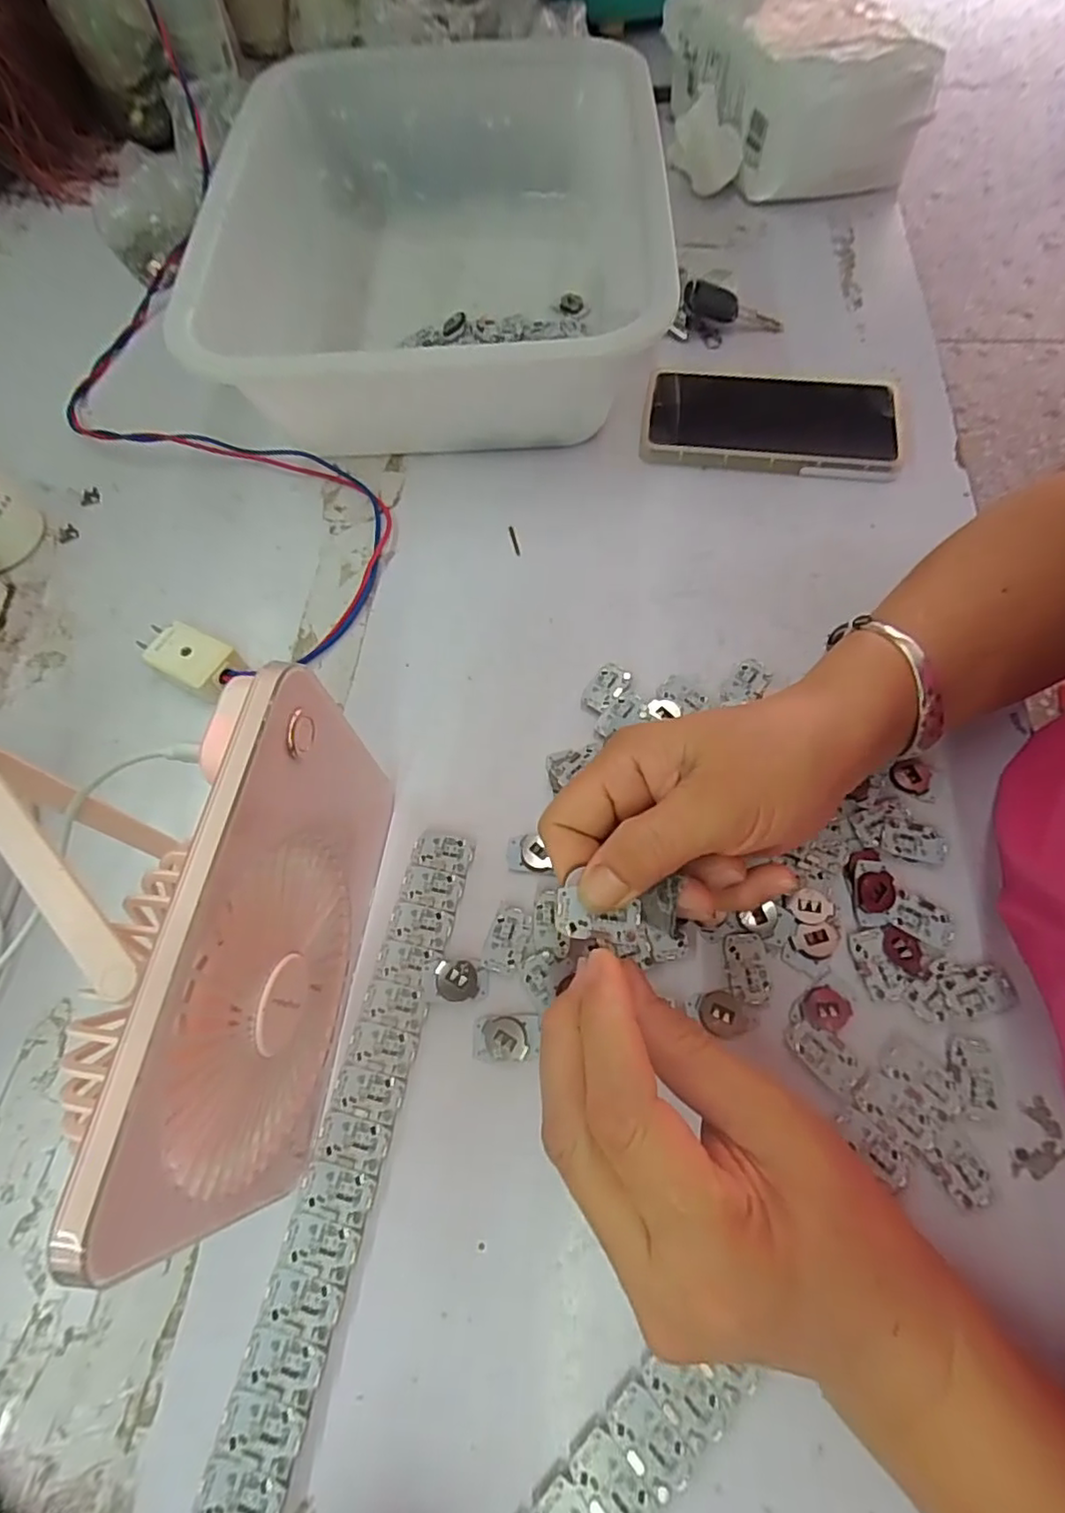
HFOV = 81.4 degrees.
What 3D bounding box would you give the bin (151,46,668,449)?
[{"bbox_3d":[-0.056,-0.370,0.456,0.302,0.101,0.393,-2,64,2],"label":"bin"}]

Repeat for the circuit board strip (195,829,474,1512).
[{"bbox_3d":[-0.073,0.151,0.262,0.030,0.006,0.248,12,66,9],"label":"circuit board strip"}]

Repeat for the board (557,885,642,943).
[{"bbox_3d":[0.023,0.056,0.218,0.030,0.004,0.016,11,65,-4],"label":"board"}]

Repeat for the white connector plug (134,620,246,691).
[{"bbox_3d":[-0.202,-0.058,0.363,0.065,0.021,0.029,26,68,15],"label":"white connector plug"}]

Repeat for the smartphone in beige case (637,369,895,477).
[{"bbox_3d":[0.158,-0.225,0.419,0.161,0.020,0.083,8,65,7],"label":"smartphone in beige case"}]

